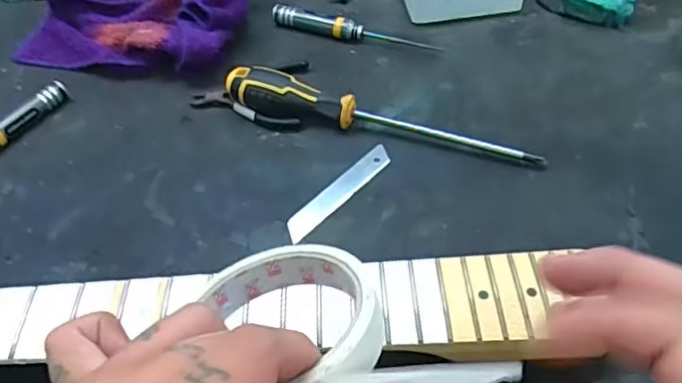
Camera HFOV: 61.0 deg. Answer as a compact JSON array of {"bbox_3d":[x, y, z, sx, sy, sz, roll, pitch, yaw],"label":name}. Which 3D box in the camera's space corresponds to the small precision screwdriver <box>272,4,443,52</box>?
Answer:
[{"bbox_3d":[0.010,-0.149,0.528,0.154,0.020,0.020,12,54,15],"label":"small precision screwdriver"}]

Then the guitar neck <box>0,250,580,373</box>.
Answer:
[{"bbox_3d":[-0.184,0.083,0.342,0.601,0.032,0.073,-4,51,2],"label":"guitar neck"}]

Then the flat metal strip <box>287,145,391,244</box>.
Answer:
[{"bbox_3d":[0.000,-0.001,0.421,0.019,0.004,0.103,33,61,28],"label":"flat metal strip"}]

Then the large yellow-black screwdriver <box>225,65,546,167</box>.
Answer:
[{"bbox_3d":[0.027,-0.058,0.444,0.249,0.031,0.030,12,54,15],"label":"large yellow-black screwdriver"}]

